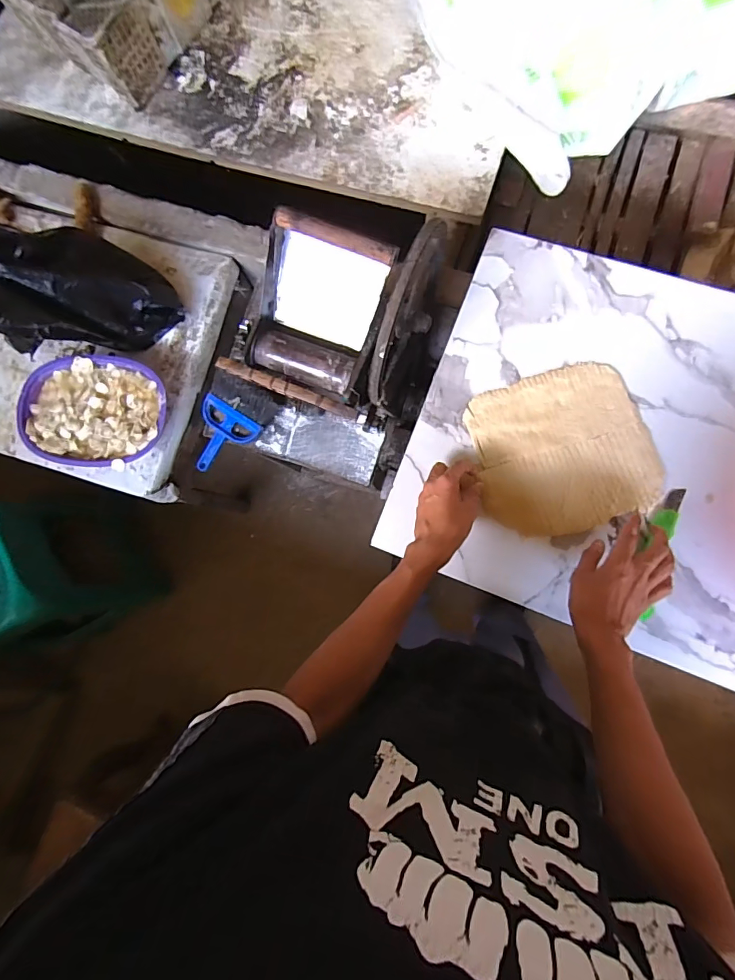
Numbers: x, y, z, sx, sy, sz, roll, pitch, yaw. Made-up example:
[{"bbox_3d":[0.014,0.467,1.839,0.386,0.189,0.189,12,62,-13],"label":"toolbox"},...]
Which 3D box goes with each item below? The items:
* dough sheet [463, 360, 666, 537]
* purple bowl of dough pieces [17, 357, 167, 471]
[{"bbox_3d":[0.264,-0.055,0.611,0.226,0.010,0.213,-17,82,3],"label":"dough sheet"},{"bbox_3d":[-0.560,-0.162,0.914,0.301,0.070,0.221,10,80,3],"label":"purple bowl of dough pieces"}]

